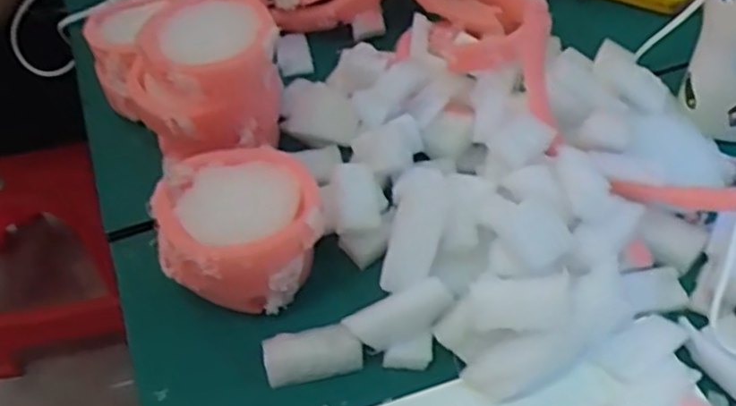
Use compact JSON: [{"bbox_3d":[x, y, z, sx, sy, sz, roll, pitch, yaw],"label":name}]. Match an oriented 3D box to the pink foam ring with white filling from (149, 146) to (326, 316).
[{"bbox_3d":[-0.086,0.018,0.482,0.104,0.075,0.103,-1,48,2],"label":"pink foam ring with white filling"}]

